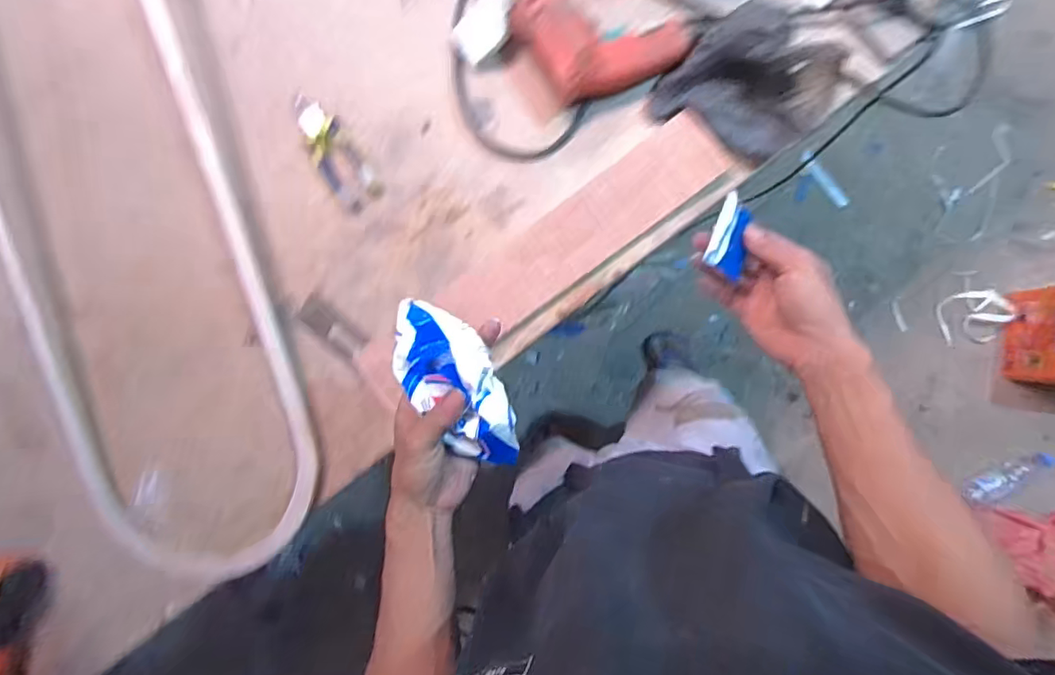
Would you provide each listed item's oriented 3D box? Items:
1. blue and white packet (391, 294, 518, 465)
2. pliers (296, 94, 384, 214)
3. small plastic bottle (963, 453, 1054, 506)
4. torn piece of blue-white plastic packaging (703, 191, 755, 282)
[{"bbox_3d":[-0.059,0.044,0.462,0.074,0.044,0.158,-33,92,2],"label":"blue and white packet"},{"bbox_3d":[-0.245,-0.233,0.685,0.056,0.012,0.148,-33,97,2],"label":"pliers"},{"bbox_3d":[1.253,0.361,1.396,0.276,0.072,0.062,-19,86,-14],"label":"small plastic bottle"},{"bbox_3d":[0.186,-0.093,0.492,0.033,0.020,0.069,16,88,5],"label":"torn piece of blue-white plastic packaging"}]

